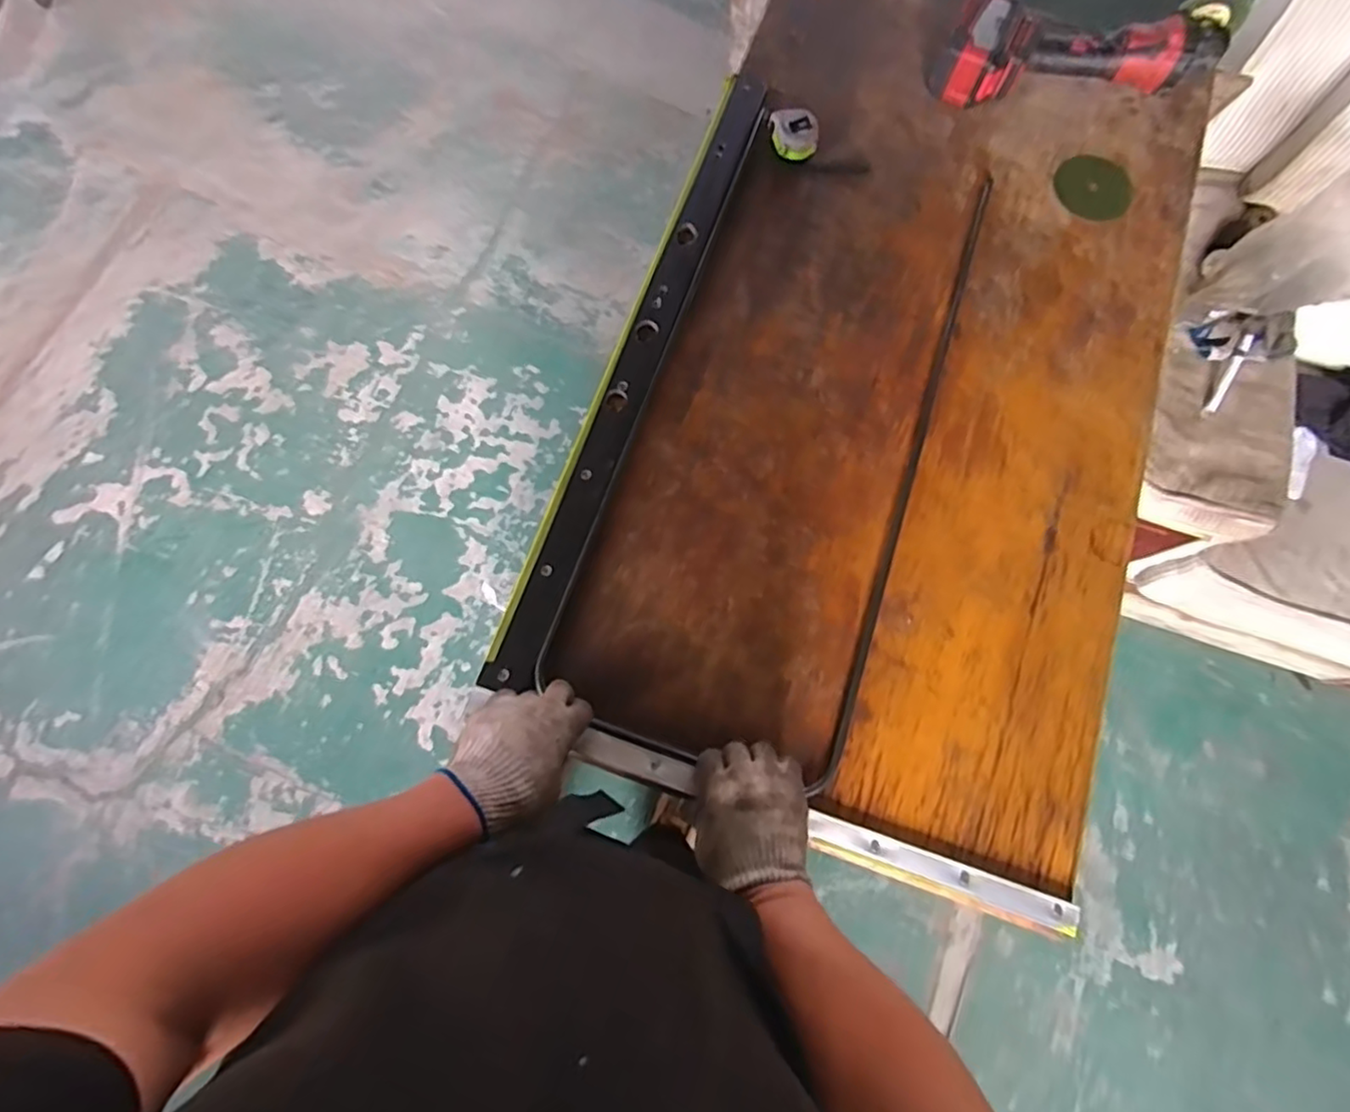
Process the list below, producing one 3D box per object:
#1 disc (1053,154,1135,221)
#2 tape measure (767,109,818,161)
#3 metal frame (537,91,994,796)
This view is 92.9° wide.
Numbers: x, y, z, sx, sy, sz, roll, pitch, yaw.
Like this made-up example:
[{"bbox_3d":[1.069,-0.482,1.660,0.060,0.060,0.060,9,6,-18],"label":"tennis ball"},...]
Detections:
[{"bbox_3d":[0.563,-0.496,0.863,0.102,0.005,0.101,0,78,-1],"label":"disc"},{"bbox_3d":[0.159,-0.556,0.849,0.060,0.029,0.062,-6,76,-3],"label":"tape measure"},{"bbox_3d":[0.135,-0.176,0.766,0.336,0.013,0.841,19,76,3],"label":"metal frame"}]

